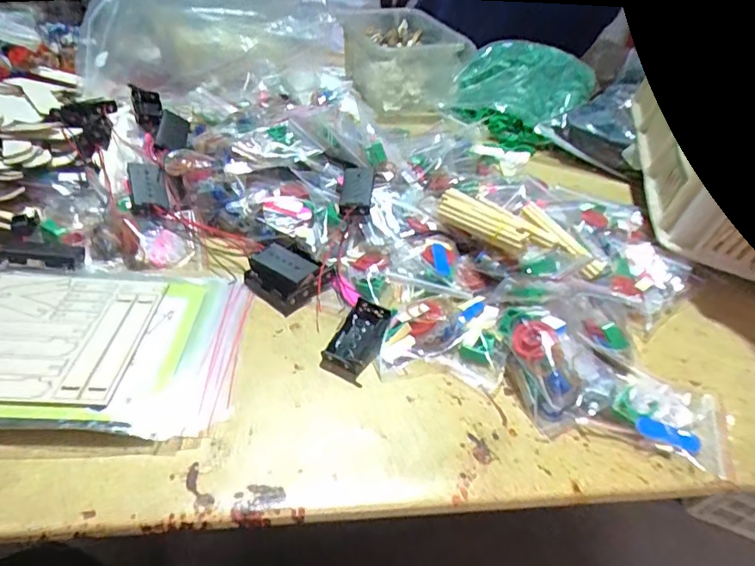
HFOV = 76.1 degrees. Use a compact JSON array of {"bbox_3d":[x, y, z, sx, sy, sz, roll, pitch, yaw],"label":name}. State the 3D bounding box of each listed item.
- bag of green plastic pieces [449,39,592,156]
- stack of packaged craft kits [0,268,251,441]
[{"bbox_3d":[0.254,-0.360,0.895,0.231,0.111,0.267,31,43,28],"label":"bag of green plastic pieces"},{"bbox_3d":[-0.236,0.043,0.358,0.259,0.022,0.156,3,37,-6],"label":"stack of packaged craft kits"}]

